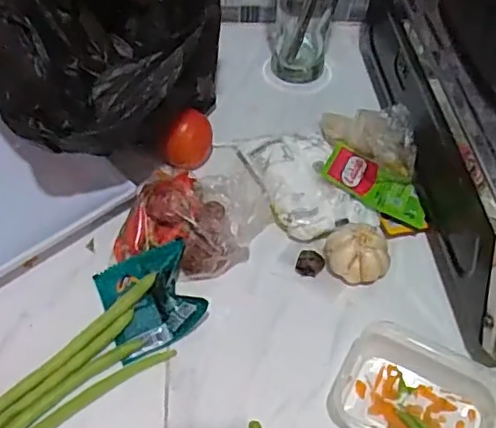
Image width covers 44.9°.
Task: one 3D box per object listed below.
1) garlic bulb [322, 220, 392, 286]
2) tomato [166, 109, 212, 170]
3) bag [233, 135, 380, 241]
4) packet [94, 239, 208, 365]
[{"bbox_3d":[0.087,0.033,0.476,0.044,0.031,0.046,1,52,-1],"label":"garlic bulb"},{"bbox_3d":[-0.052,-0.066,0.536,0.040,0.043,0.032,0,52,-2],"label":"tomato"},{"bbox_3d":[0.050,-0.027,0.525,0.078,0.025,0.118,-16,54,-14],"label":"bag"},{"bbox_3d":[-0.073,0.060,0.449,0.068,0.031,0.074,-19,55,-16],"label":"packet"}]

